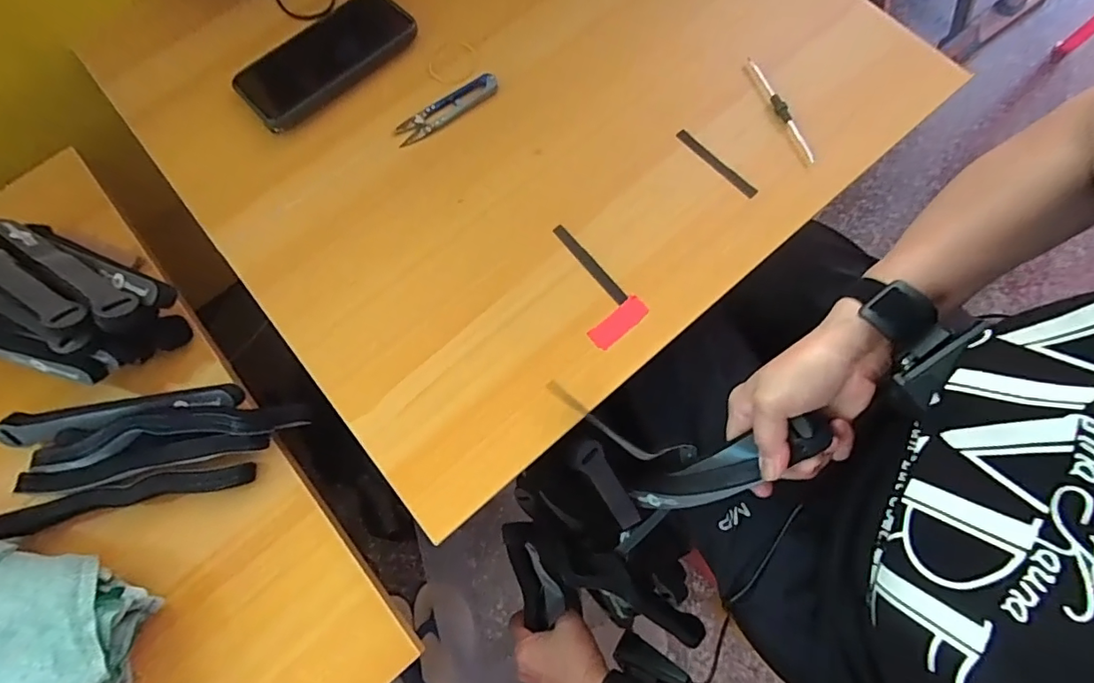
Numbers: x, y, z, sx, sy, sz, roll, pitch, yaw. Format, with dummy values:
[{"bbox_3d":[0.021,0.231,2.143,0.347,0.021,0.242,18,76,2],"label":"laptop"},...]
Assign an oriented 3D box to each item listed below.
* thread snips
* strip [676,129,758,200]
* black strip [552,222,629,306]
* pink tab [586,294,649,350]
[{"bbox_3d":[-0.087,-0.205,0.440,0.099,0.011,0.024,-30,76,-6],"label":"thread snips"},{"bbox_3d":[0.143,-0.151,0.421,0.011,0.004,0.084,-41,77,-9],"label":"strip"},{"bbox_3d":[0.034,-0.062,0.401,0.011,0.004,0.083,-41,78,-2],"label":"black strip"},{"bbox_3d":[0.056,-0.015,0.389,0.050,0.004,0.020,-41,77,-9],"label":"pink tab"}]

